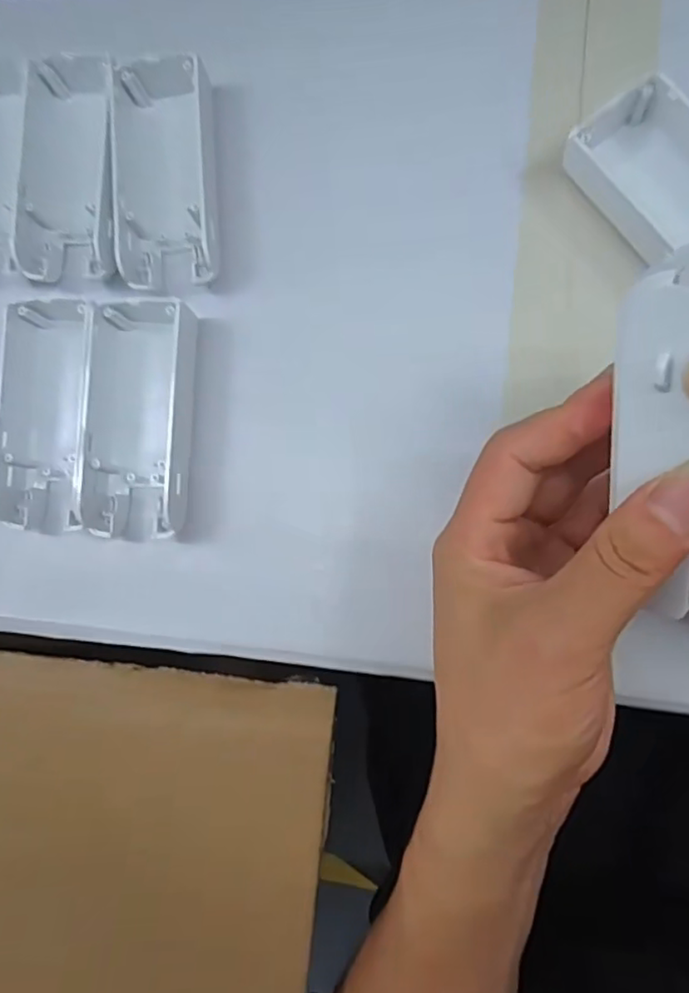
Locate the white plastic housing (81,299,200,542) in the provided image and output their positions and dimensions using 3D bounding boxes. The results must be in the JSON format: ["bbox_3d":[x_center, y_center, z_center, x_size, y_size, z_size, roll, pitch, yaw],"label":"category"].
[{"bbox_3d":[-0.095,-0.035,0.296,0.045,0.030,0.108,-1,82,10],"label":"white plastic housing"}]

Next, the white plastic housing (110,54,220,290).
[{"bbox_3d":[-0.088,-0.155,0.309,0.047,0.026,0.105,-4,82,9],"label":"white plastic housing"}]

